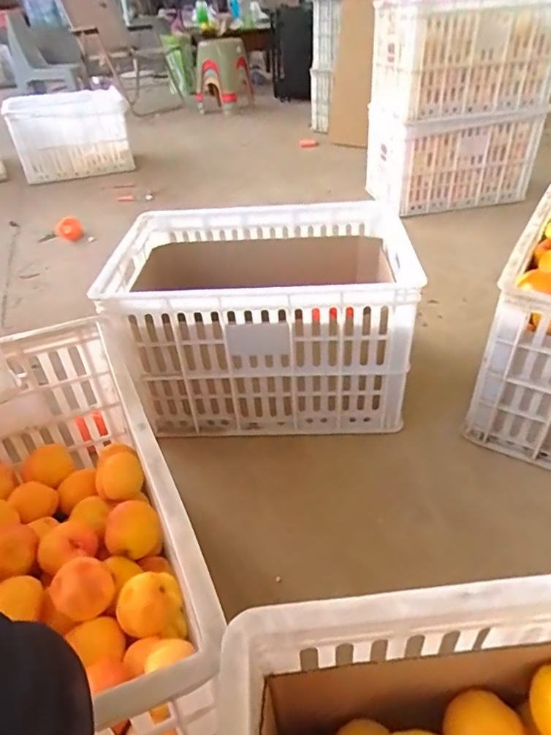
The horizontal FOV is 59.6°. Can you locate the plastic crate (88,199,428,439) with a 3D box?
[{"bbox_3d":[-0.017,-0.095,0.911,0.474,0.299,0.340,-2,37,4],"label":"plastic crate"}]

